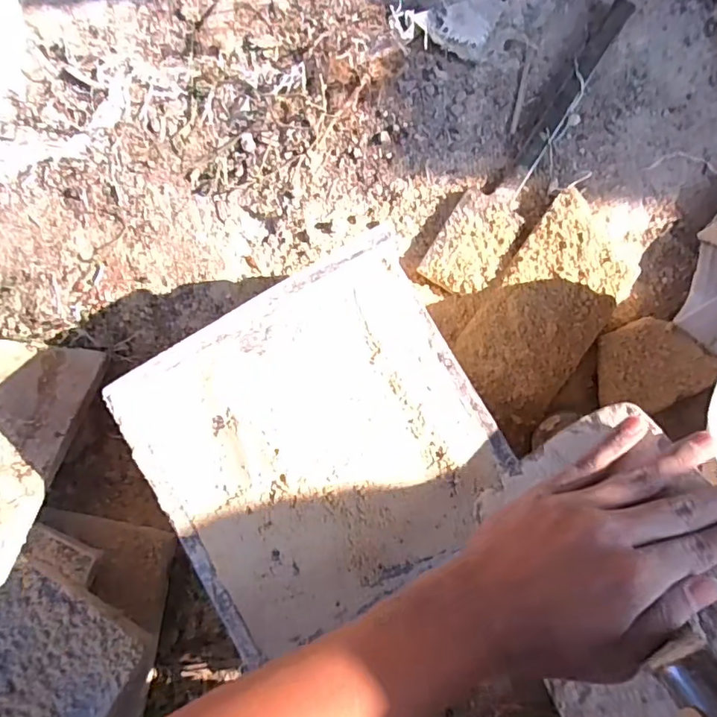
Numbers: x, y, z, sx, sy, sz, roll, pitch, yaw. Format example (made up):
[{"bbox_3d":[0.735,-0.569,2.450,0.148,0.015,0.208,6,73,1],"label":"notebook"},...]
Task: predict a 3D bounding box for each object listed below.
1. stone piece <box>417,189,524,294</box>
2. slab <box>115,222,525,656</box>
[{"bbox_3d":[0.109,-0.109,0.485,0.062,0.015,0.105,33,87,7],"label":"stone piece"},{"bbox_3d":[-0.029,0.059,0.359,0.223,0.012,0.212,-30,83,0],"label":"slab"}]

